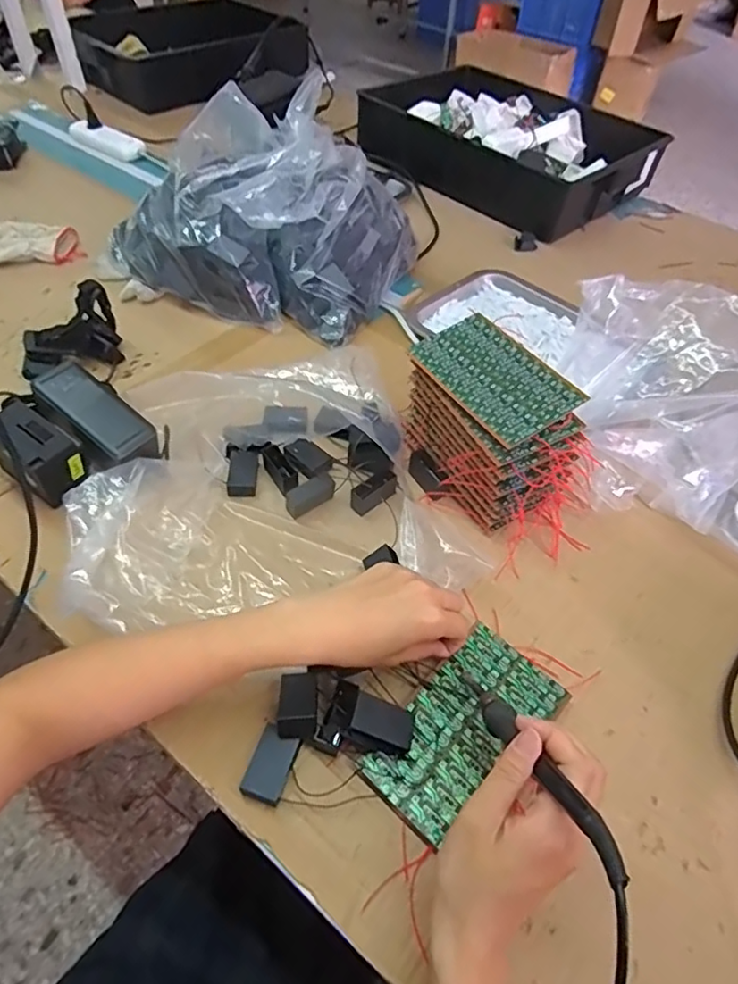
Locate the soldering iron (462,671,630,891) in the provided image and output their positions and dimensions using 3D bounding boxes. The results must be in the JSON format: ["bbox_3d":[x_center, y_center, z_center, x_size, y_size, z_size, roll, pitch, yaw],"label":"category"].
[{"bbox_3d":[0.095,0.159,0.355,0.017,0.021,0.196,-11,12,-11],"label":"soldering iron"}]

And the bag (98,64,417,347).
[{"bbox_3d":[-0.145,-0.380,0.784,0.370,0.162,0.292,27,55,17],"label":"bag"}]

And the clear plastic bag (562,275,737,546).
[{"bbox_3d":[0.325,-0.085,0.566,0.271,0.190,0.187,27,55,17],"label":"clear plastic bag"}]

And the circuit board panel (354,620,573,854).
[{"bbox_3d":[0.075,0.183,0.441,0.086,0.005,0.159,38,58,24],"label":"circuit board panel"}]

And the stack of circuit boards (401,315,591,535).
[{"bbox_3d":[0.112,-0.066,0.577,0.117,0.123,0.177,-26,58,-21],"label":"stack of circuit boards"}]

